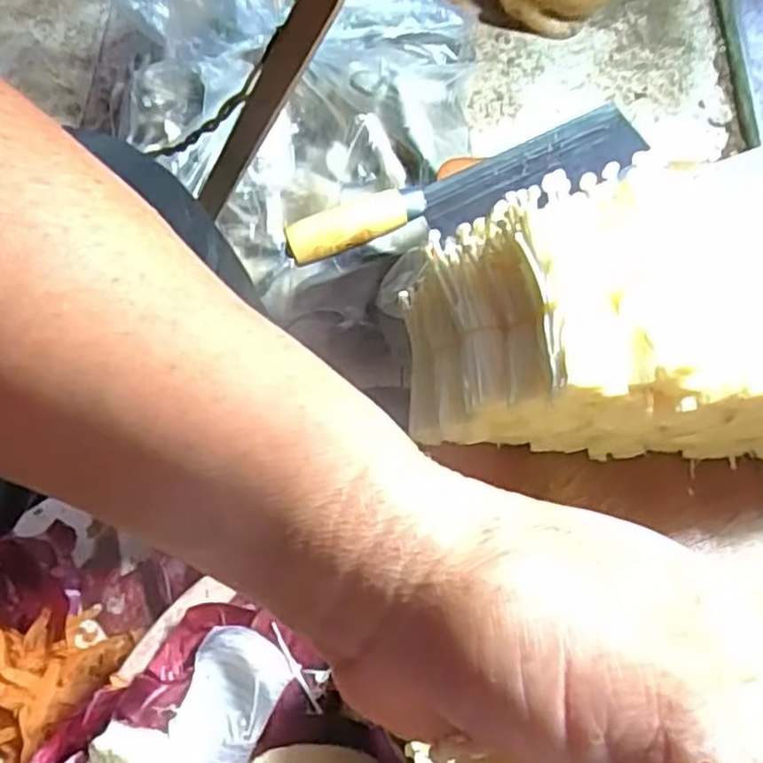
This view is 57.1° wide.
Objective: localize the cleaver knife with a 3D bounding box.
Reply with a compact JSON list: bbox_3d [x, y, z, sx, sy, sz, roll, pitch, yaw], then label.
[{"bbox_3d":[0.059,-0.137,0.498,0.256,0.030,0.041,-20,70,-7],"label":"cleaver knife"}]

